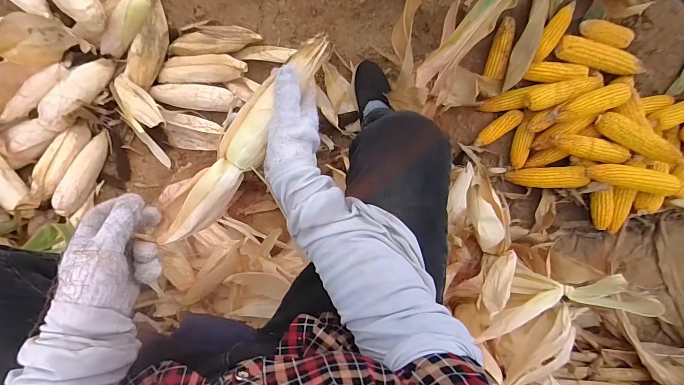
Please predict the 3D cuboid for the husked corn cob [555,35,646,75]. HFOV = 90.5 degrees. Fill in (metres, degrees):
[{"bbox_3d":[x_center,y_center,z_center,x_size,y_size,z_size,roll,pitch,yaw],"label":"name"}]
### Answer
[{"bbox_3d":[0.676,-0.351,0.872,0.252,0.045,0.051,12,82,-5],"label":"husked corn cob"}]

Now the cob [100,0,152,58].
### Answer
[{"bbox_3d":[-0.494,-0.380,0.769,0.187,0.044,0.048,-42,89,22],"label":"cob"}]

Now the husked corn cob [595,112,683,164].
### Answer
[{"bbox_3d":[0.715,-0.127,0.809,0.201,0.068,0.046,36,81,15],"label":"husked corn cob"}]

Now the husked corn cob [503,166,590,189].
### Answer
[{"bbox_3d":[0.543,-0.039,0.900,0.192,0.049,0.056,1,83,15],"label":"husked corn cob"}]

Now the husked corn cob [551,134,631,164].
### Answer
[{"bbox_3d":[0.626,-0.111,0.853,0.199,0.044,0.049,11,82,-5],"label":"husked corn cob"}]

